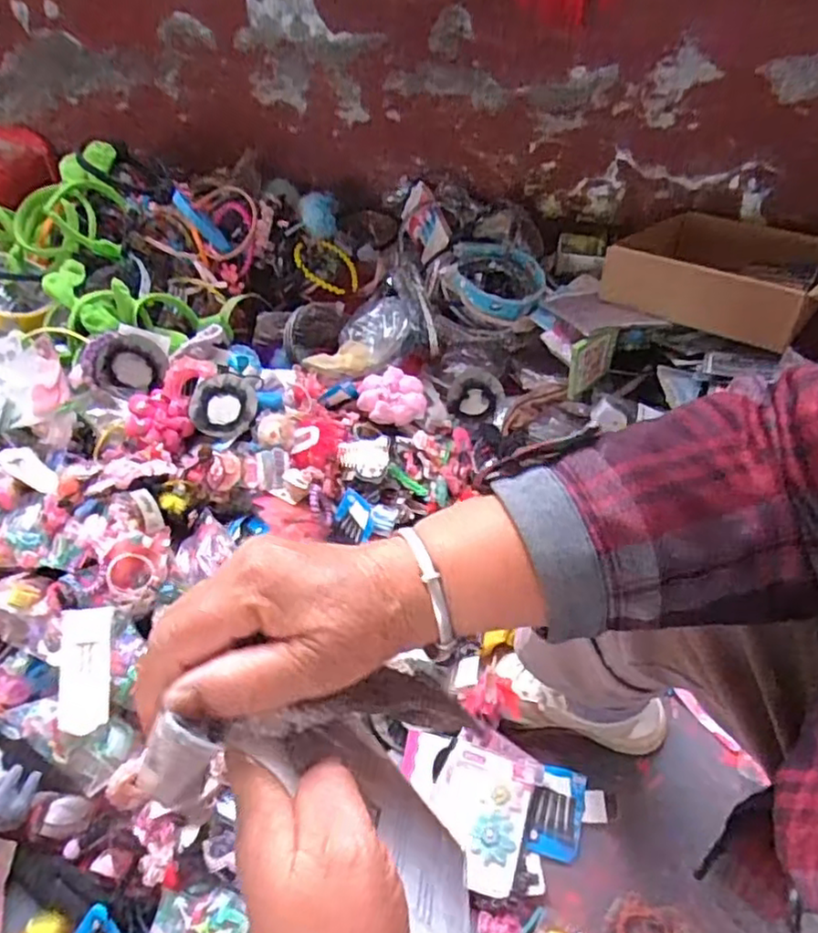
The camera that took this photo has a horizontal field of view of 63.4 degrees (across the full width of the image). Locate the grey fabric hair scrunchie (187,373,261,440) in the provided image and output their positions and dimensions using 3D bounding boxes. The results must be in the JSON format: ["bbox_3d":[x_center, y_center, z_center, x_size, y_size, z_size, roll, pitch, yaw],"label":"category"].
[{"bbox_3d":[-0.261,-0.092,0.931,0.091,0.032,0.098,-10,51,-2],"label":"grey fabric hair scrunchie"}]

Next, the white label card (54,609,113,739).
[{"bbox_3d":[-0.362,0.225,0.737,0.056,0.008,0.132,-4,67,-9],"label":"white label card"}]

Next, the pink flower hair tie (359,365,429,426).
[{"bbox_3d":[-0.026,-0.101,0.989,0.098,0.051,0.078,-8,51,0],"label":"pink flower hair tie"}]

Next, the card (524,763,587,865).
[{"bbox_3d":[0.156,0.362,0.697,0.051,0.008,0.088,13,54,16],"label":"card"}]

